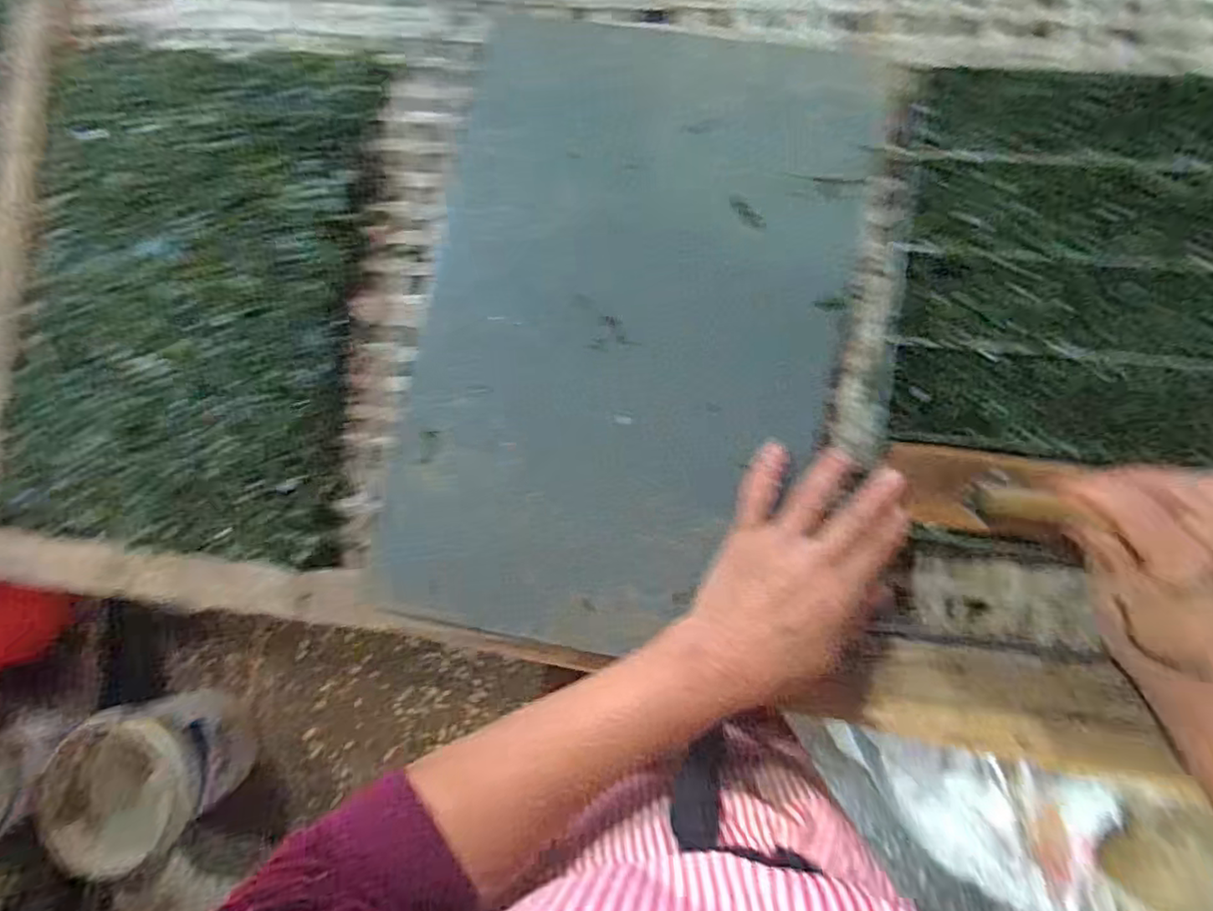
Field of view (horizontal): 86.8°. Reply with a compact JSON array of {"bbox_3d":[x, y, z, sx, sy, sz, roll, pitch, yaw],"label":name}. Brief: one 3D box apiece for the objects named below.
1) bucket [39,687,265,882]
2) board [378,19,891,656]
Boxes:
[{"bbox_3d":[-0.895,0.626,1.279,0.298,0.251,0.272,0,87,7],"label":"bucket"},{"bbox_3d":[0.015,-0.079,0.427,0.271,0.012,0.405,11,89,6],"label":"board"}]

